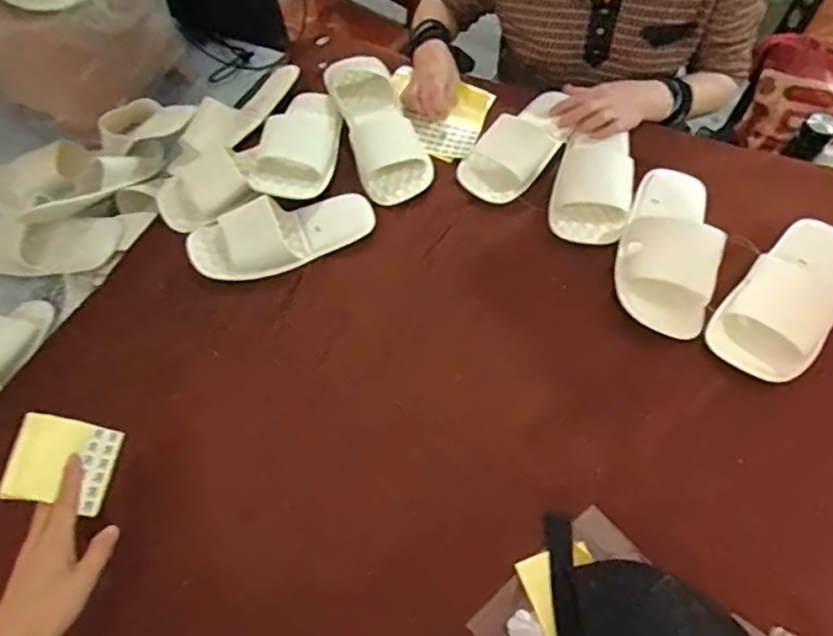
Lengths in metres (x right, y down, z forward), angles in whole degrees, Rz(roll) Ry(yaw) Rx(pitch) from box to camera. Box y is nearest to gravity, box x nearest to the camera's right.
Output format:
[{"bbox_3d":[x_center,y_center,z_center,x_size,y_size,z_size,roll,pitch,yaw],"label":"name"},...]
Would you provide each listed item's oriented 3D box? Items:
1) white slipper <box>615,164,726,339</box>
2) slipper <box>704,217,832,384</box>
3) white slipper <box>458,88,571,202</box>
[{"bbox_3d":[0.328,-0.104,0.742,0.113,0.058,0.255,17,61,11],"label":"white slipper"},{"bbox_3d":[0.465,-0.031,0.712,0.113,0.051,0.260,39,67,22],"label":"slipper"},{"bbox_3d":[0.154,-0.267,0.836,0.103,0.067,0.236,32,65,19],"label":"white slipper"}]

